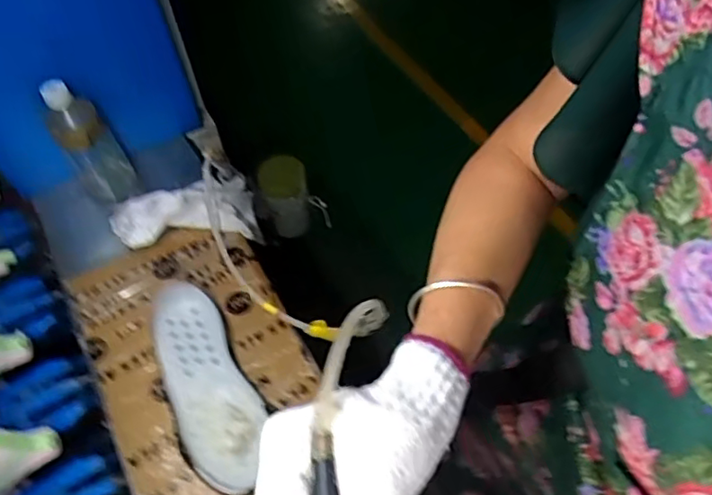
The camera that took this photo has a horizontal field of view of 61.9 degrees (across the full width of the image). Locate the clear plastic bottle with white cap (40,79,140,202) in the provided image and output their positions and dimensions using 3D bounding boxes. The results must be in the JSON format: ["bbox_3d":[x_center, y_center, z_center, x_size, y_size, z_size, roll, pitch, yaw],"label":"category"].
[{"bbox_3d":[-0.354,-0.135,0.794,0.067,0.221,0.060,-29,62,-16],"label":"clear plastic bottle with white cap"}]

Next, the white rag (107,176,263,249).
[{"bbox_3d":[-0.226,-0.037,0.803,0.189,0.079,0.076,-8,58,-18],"label":"white rag"}]

